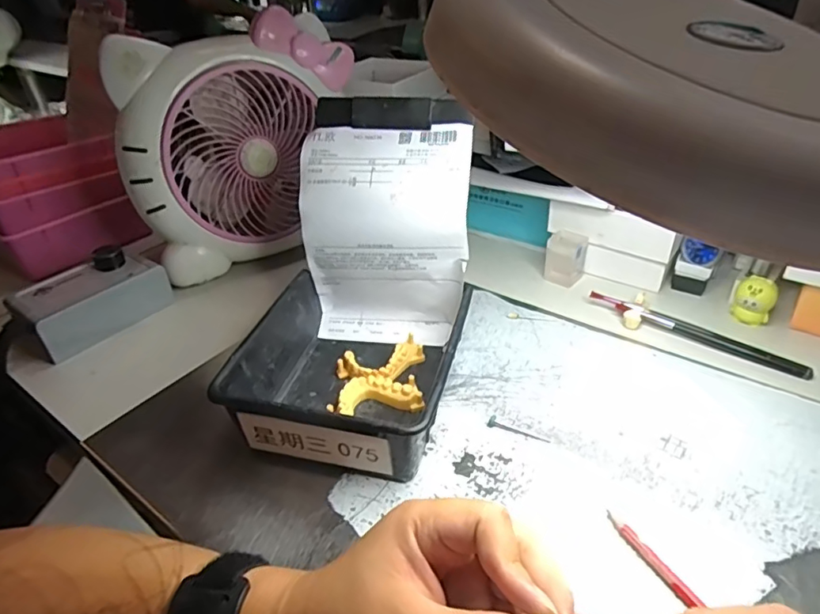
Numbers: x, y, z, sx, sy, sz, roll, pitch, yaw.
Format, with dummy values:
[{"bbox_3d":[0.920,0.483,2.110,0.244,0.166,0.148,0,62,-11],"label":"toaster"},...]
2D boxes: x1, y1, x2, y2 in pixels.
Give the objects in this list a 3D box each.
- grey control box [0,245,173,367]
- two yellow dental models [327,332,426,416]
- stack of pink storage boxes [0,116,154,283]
[{"bbox_3d":[-0.328,-0.010,0.558,0.071,0.058,0.135,20,41,31],"label":"grey control box"},{"bbox_3d":[-0.026,0.060,0.466,0.073,0.021,0.095,-2,35,2],"label":"two yellow dental models"},{"bbox_3d":[-0.445,-0.140,0.669,0.129,0.148,0.149,22,42,33],"label":"stack of pink storage boxes"}]

